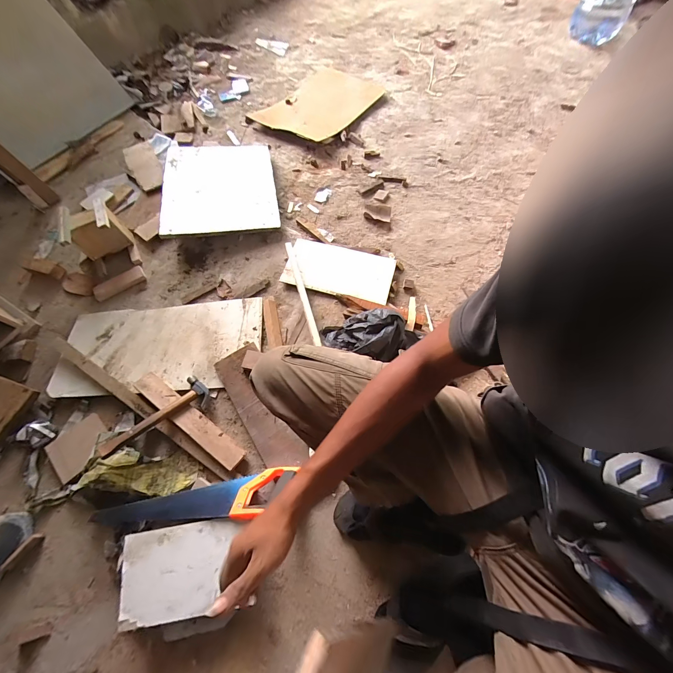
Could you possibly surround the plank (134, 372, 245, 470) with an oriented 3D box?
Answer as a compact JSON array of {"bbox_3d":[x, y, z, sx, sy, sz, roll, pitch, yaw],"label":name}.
[{"bbox_3d":[-0.364,0.204,0.748,0.337,0.033,0.053,34,69,14],"label":"plank"}]

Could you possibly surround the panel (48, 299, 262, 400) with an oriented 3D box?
[{"bbox_3d":[-0.487,0.023,0.853,0.541,0.023,0.264,-3,65,-2],"label":"panel"}]

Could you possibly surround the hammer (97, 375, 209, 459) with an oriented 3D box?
[{"bbox_3d":[-0.427,0.192,0.720,0.078,0.027,0.245,42,56,17],"label":"hammer"}]

